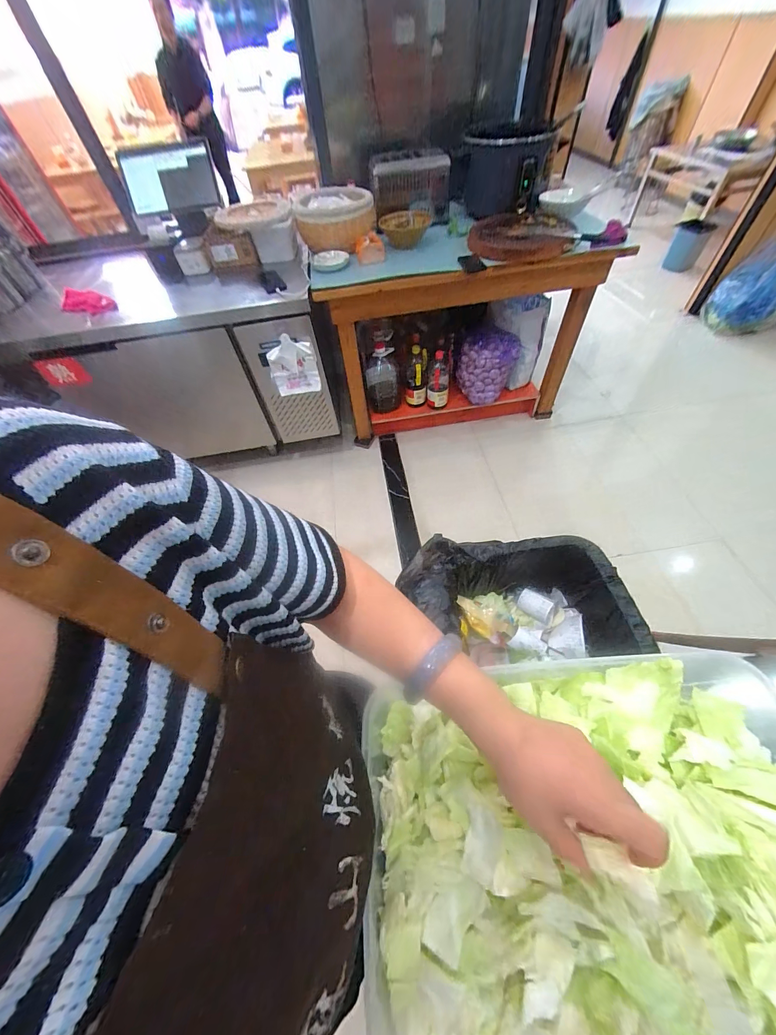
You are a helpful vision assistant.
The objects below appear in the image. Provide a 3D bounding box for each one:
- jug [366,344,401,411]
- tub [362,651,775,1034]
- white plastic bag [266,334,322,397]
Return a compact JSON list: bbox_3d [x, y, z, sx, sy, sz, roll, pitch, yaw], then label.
[{"bbox_3d":[-0.025,-0.701,1.789,0.134,0.338,0.135,-27,57,-13],"label":"jug"},{"bbox_3d":[0.202,0.292,0.310,0.436,0.110,0.296,-5,55,2],"label":"tub"},{"bbox_3d":[-0.383,-0.608,1.416,0.188,0.226,0.028,-6,55,1],"label":"white plastic bag"}]

